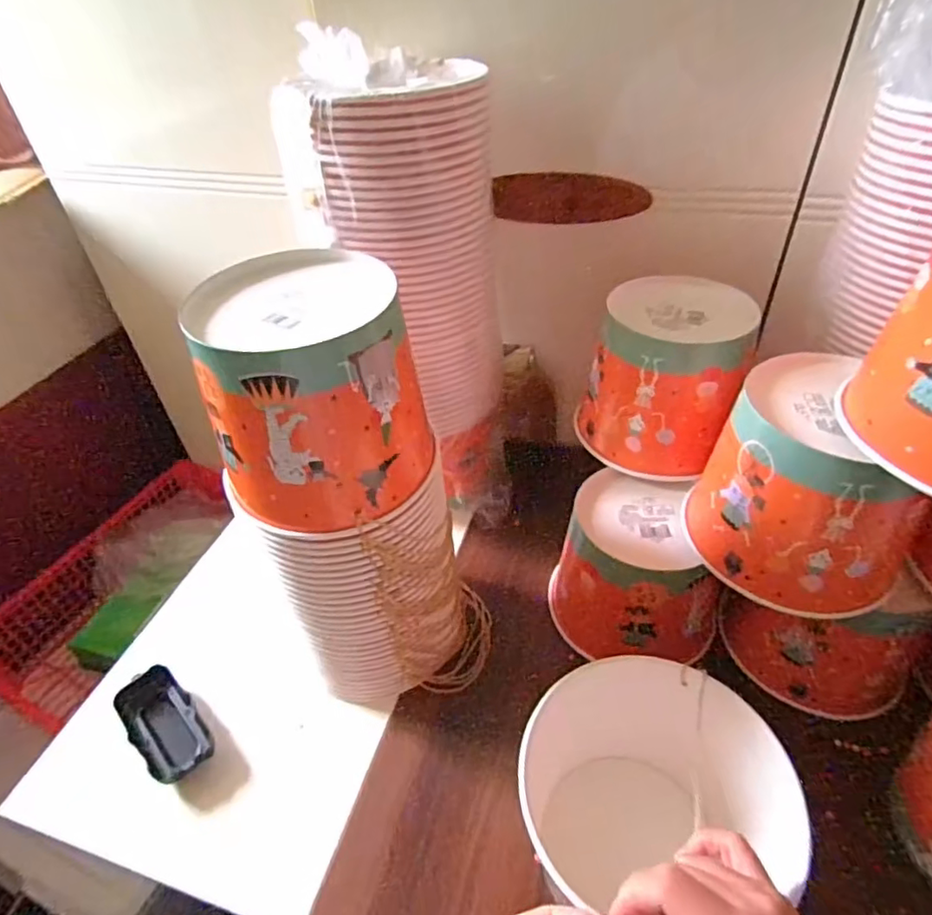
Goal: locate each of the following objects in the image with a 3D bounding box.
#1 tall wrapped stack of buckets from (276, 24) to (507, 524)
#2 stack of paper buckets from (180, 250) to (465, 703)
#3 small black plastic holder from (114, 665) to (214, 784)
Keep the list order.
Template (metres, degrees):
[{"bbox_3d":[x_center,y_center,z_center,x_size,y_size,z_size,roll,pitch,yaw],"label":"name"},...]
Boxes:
[{"bbox_3d":[-0.049,-0.133,0.579,0.168,0.441,0.148,-16,43,-11],"label":"tall wrapped stack of buckets"},{"bbox_3d":[-0.082,0.048,0.461,0.135,0.353,0.131,-11,42,-6],"label":"stack of paper buckets"},{"bbox_3d":[-0.260,0.232,0.506,0.103,0.022,0.050,31,54,34],"label":"small black plastic holder"}]

